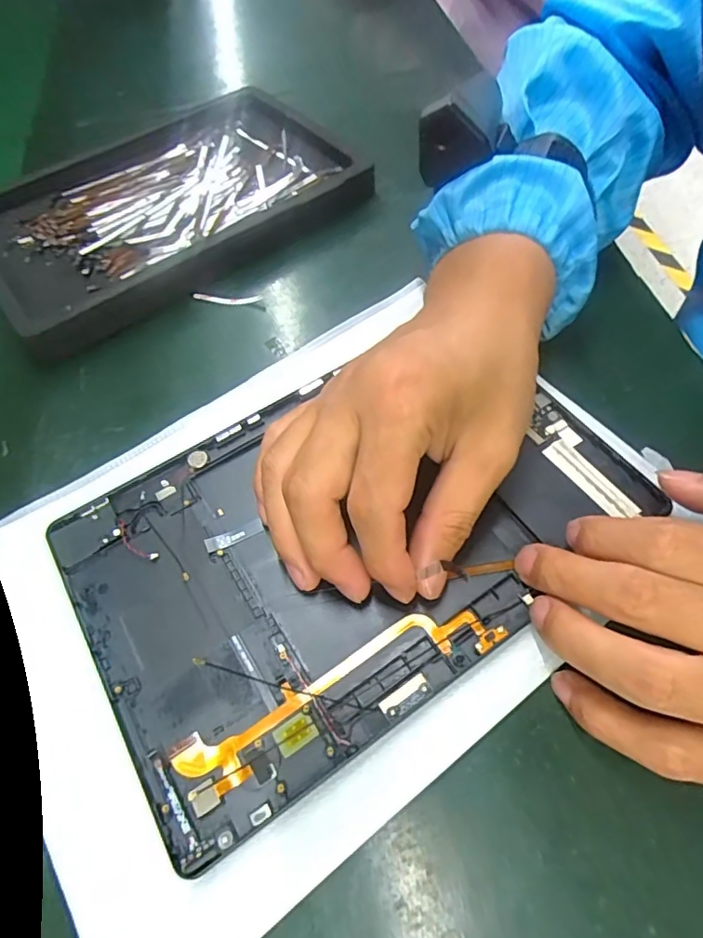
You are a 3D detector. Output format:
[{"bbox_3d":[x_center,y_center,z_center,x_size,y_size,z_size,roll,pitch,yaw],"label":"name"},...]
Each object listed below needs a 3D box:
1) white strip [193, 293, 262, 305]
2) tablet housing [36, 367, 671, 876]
[{"bbox_3d":[-0.075,-0.103,0.319,0.040,0.006,0.006,-1,59,4],"label":"white strip"},{"bbox_3d":[0.000,0.023,0.237,0.236,0.007,0.153,-30,62,-14],"label":"tablet housing"}]

